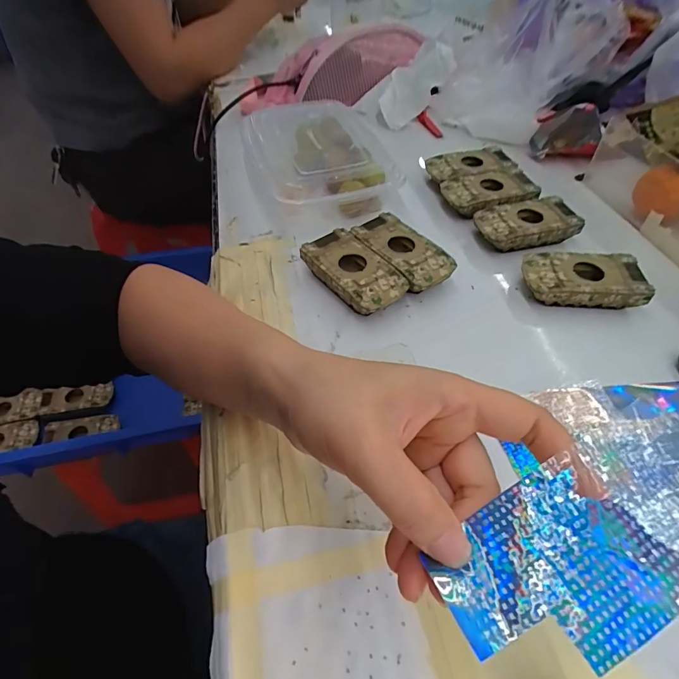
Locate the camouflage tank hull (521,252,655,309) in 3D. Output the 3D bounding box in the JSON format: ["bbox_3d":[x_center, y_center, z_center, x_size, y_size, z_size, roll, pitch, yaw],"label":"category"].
[{"bbox_3d":[0.208,-0.050,0.351,0.096,0.026,0.050,4,51,5],"label":"camouflage tank hull"}]

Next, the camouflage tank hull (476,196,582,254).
[{"bbox_3d":[0.183,-0.114,0.401,0.093,0.025,0.051,-12,51,-8],"label":"camouflage tank hull"}]

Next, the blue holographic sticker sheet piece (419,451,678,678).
[{"bbox_3d":[0.077,0.084,0.145,0.074,0.013,0.057,-25,54,-18],"label":"blue holographic sticker sheet piece"}]

